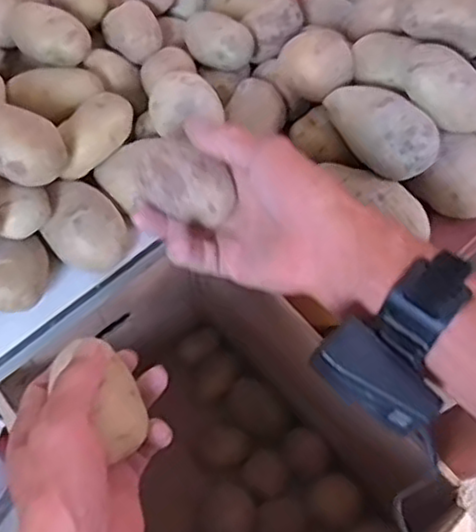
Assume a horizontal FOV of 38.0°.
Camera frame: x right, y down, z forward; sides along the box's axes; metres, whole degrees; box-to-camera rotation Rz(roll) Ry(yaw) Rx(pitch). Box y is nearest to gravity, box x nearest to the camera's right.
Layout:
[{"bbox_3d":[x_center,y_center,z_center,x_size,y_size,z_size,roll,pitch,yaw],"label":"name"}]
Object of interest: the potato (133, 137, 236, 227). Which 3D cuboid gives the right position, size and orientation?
[{"bbox_3d":[-0.038,-0.059,0.470,0.068,0.036,0.035,27,62,16],"label":"potato"}]

